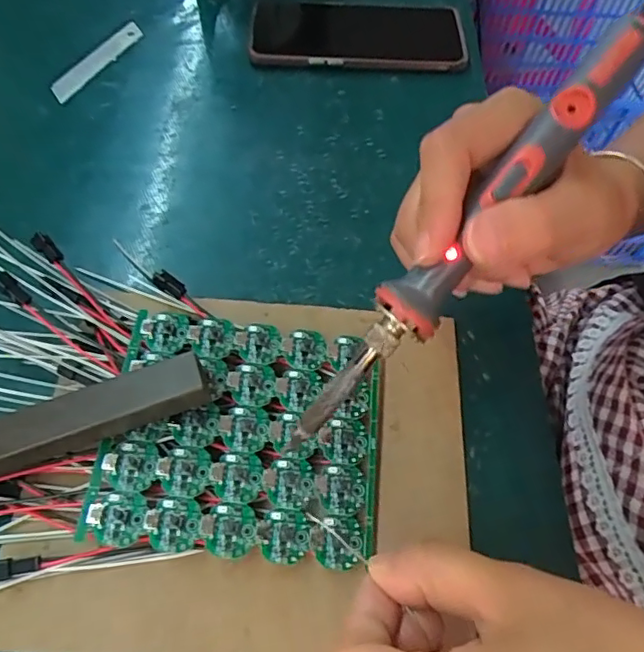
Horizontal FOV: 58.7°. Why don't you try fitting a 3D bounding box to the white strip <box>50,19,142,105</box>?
[{"bbox_3d":[-0.170,-0.201,0.432,0.023,0.004,0.101,24,59,13],"label":"white strip"}]

